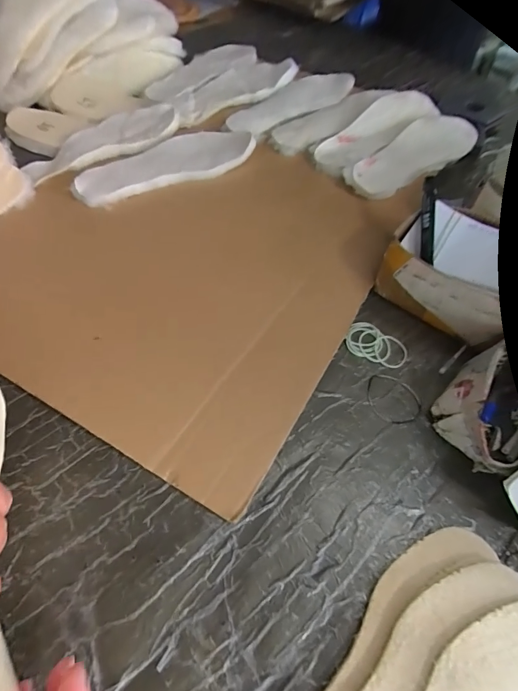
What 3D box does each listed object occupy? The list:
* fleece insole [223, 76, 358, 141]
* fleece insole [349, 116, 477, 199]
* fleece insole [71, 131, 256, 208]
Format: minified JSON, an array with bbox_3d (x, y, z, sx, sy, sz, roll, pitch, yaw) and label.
[{"bbox_3d":[0.056,-0.447,0.714,0.275,0.012,0.098,-39,67,-21],"label":"fleece insole"},{"bbox_3d":[0.250,-0.315,0.631,0.259,0.012,0.087,-32,75,-16],"label":"fleece insole"},{"bbox_3d":[-0.147,-0.290,0.609,0.278,0.023,0.098,-20,66,-12],"label":"fleece insole"}]

